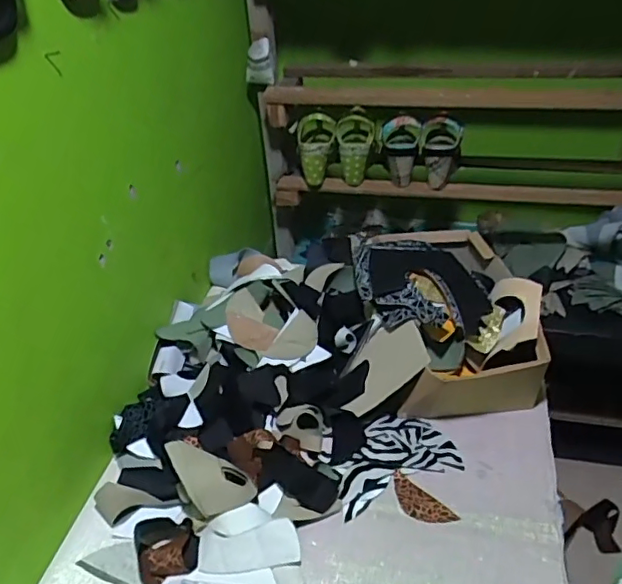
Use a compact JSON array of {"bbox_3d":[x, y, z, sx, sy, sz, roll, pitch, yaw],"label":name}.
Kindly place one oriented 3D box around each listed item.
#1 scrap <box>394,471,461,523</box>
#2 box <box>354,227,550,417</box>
[{"bbox_3d":[0.139,0.273,0.728,0.093,0.004,0.040,30,47,34],"label":"scrap"},{"bbox_3d":[0.209,0.036,0.911,0.261,0.145,0.331,-5,38,-5],"label":"box"}]

